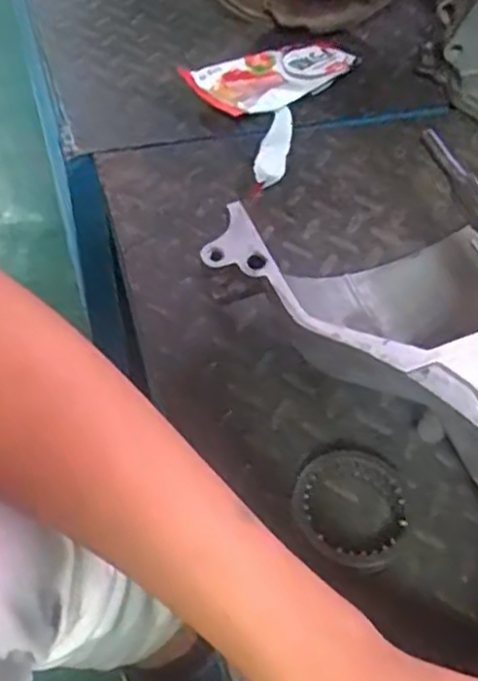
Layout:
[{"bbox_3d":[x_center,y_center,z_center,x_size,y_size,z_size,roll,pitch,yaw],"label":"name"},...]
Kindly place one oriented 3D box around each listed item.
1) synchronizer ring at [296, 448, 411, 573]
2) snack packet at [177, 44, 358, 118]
[{"bbox_3d":[0.067,0.096,0.424,0.065,0.017,0.071,6,51,-8],"label":"synchronizer ring"},{"bbox_3d":[0.038,-0.251,0.690,0.159,0.023,0.098,-18,55,-17],"label":"snack packet"}]

